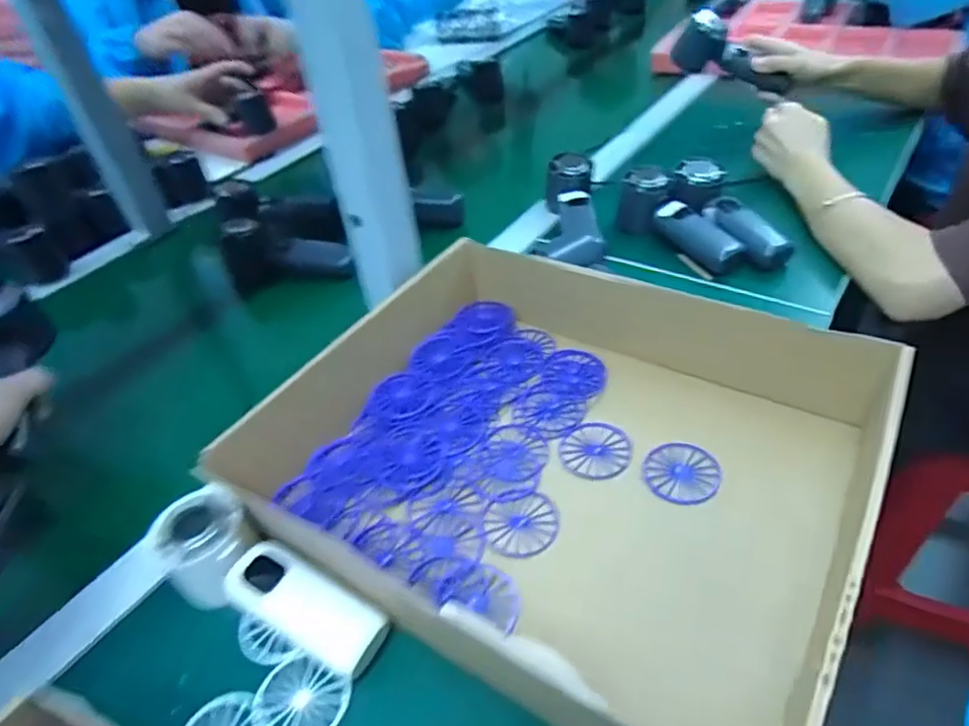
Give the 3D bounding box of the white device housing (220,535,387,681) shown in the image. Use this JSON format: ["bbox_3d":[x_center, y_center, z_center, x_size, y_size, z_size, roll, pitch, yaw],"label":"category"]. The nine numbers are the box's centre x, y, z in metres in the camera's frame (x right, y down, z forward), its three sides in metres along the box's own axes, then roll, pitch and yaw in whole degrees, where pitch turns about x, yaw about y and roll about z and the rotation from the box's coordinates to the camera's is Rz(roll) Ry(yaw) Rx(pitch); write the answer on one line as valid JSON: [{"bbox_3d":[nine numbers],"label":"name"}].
[{"bbox_3d":[-0.103,0.141,0.363,0.095,0.034,0.039,17,48,24],"label":"white device housing"}]

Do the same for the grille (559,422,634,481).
[{"bbox_3d":[0.080,0.064,0.447,0.047,0.008,0.051,-4,43,4],"label":"grille"}]

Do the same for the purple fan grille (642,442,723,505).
[{"bbox_3d":[0.136,0.075,0.423,0.049,0.004,0.049,-4,43,4],"label":"purple fan grille"}]

